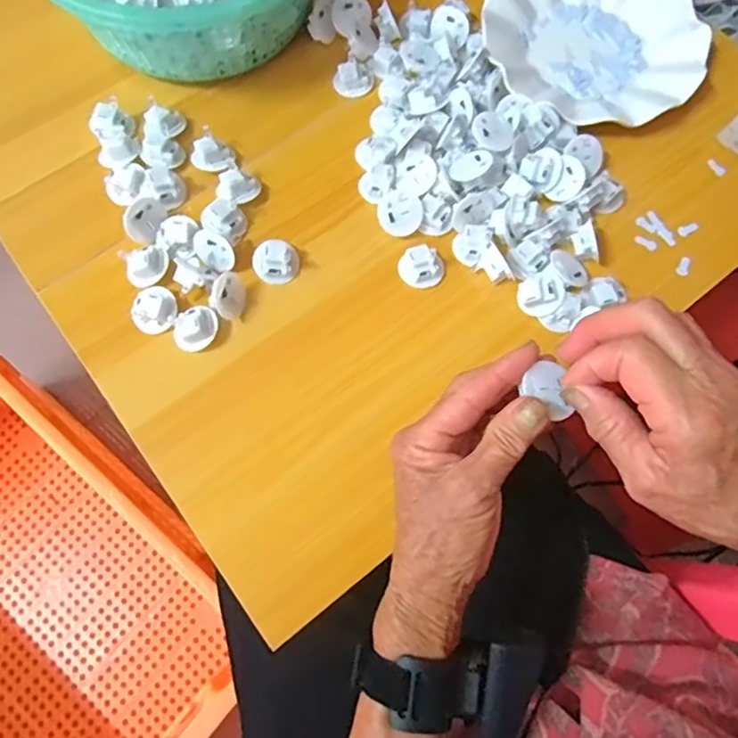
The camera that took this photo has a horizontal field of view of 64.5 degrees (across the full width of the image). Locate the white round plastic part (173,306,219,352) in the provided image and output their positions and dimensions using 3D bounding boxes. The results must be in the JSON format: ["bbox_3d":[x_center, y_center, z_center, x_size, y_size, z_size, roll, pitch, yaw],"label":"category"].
[{"bbox_3d":[-0.120,-0.029,0.403,0.032,0.011,0.029,-34,76,-12],"label":"white round plastic part"}]

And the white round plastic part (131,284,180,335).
[{"bbox_3d":[-0.150,-0.043,0.410,0.031,0.012,0.032,1,72,-2],"label":"white round plastic part"}]

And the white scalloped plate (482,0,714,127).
[{"bbox_3d":[0.192,-0.284,0.501,0.178,0.025,0.178,1,72,-2],"label":"white scalloped plate"}]

